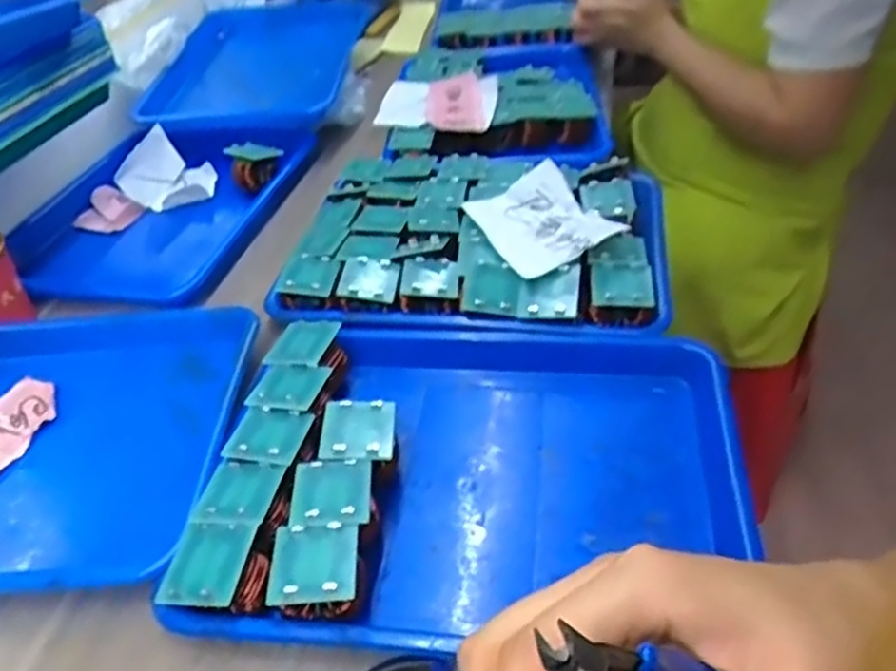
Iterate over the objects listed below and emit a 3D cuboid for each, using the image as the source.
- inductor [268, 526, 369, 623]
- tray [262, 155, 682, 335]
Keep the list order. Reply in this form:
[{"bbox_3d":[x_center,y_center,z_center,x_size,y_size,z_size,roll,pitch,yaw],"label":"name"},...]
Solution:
[{"bbox_3d":[-0.067,0.135,0.380,0.048,0.047,0.046,-6,41,-1],"label":"inductor"},{"bbox_3d":[0.031,-0.099,0.623,0.317,0.057,0.269,6,42,13],"label":"tray"}]

